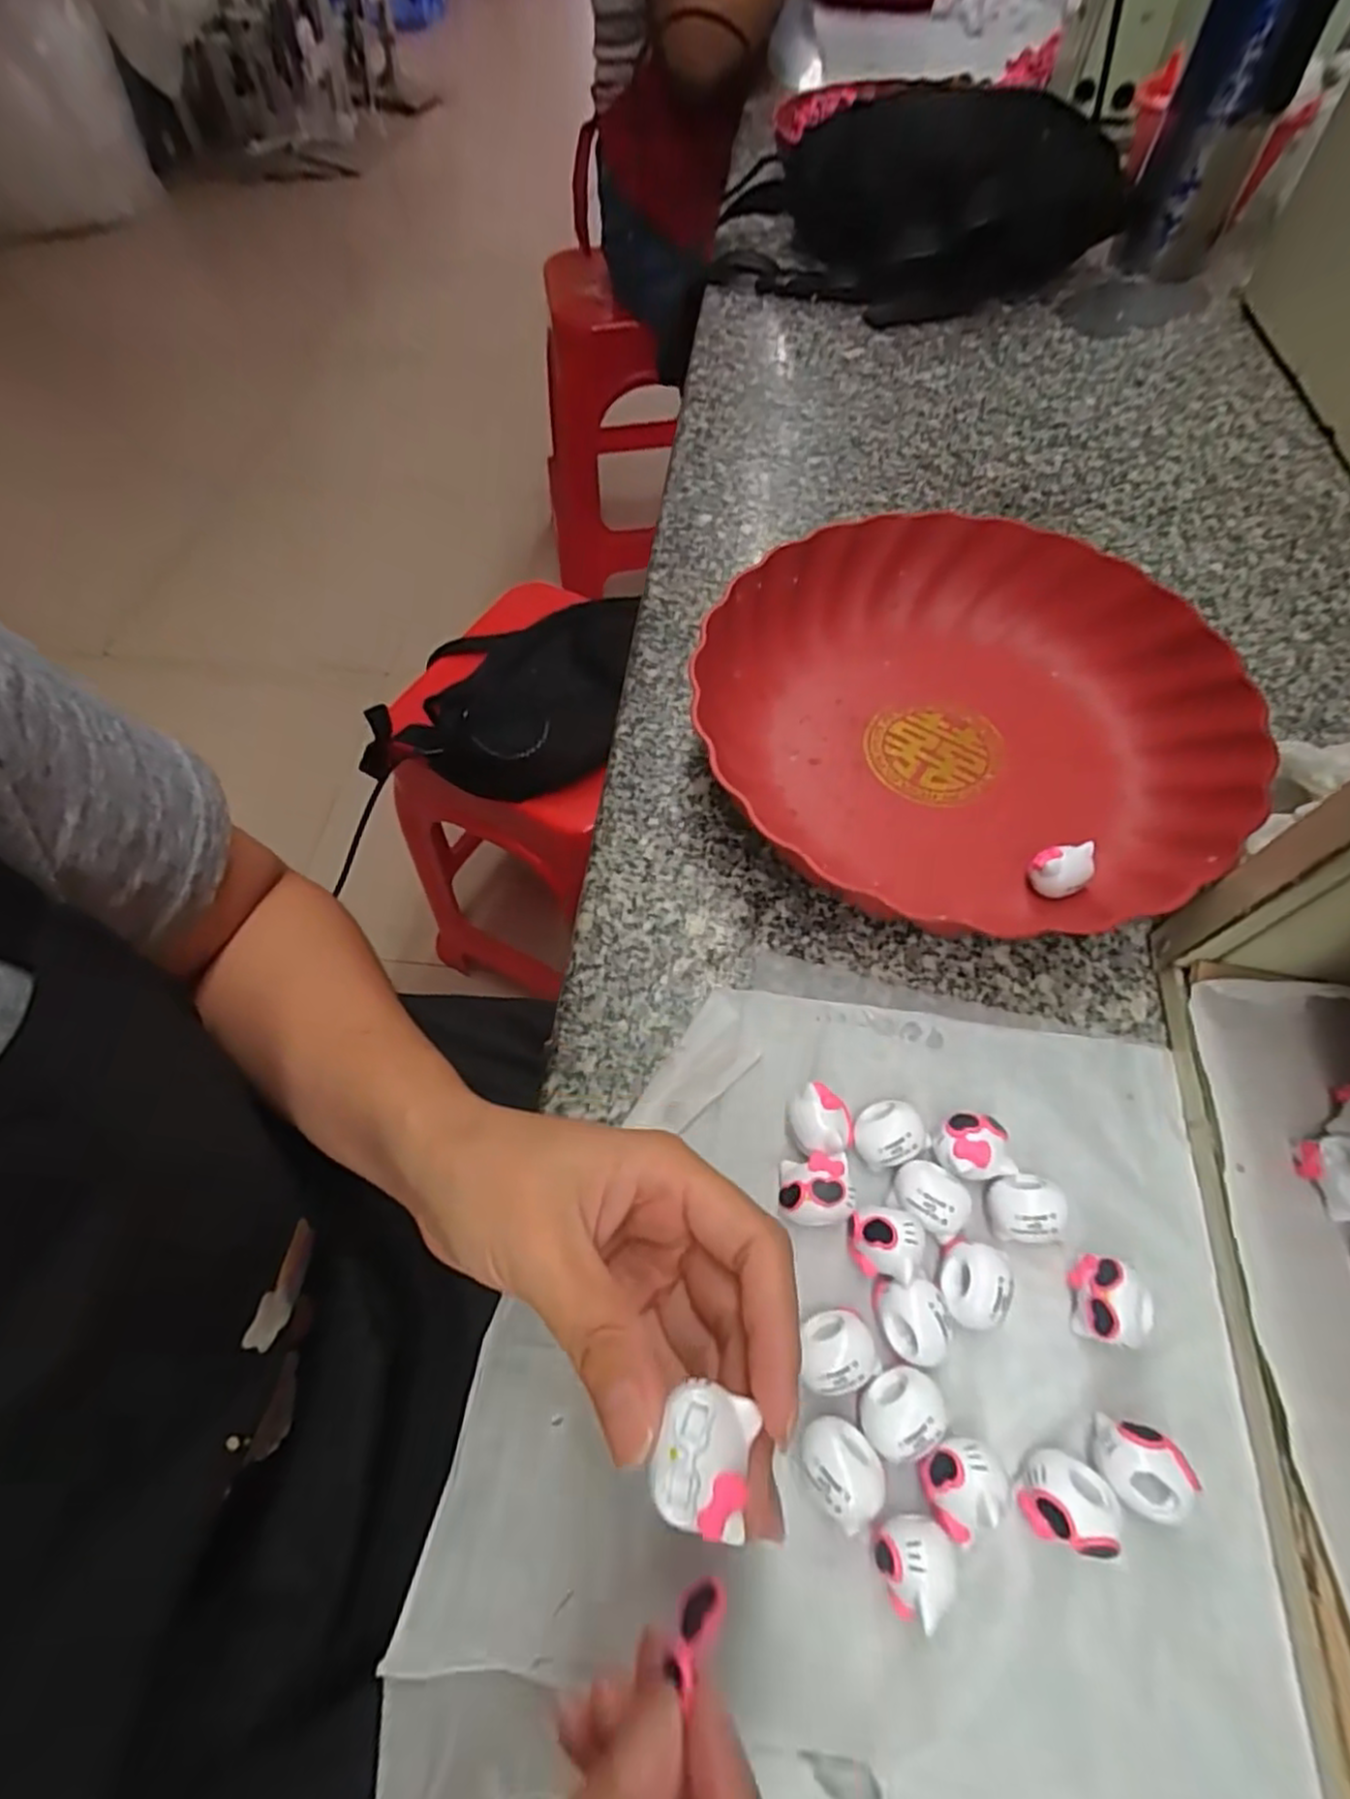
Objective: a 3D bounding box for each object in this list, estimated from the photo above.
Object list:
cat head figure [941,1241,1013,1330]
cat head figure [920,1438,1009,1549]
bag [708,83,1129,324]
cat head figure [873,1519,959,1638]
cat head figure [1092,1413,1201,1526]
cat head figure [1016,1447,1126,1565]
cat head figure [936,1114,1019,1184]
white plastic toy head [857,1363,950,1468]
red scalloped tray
[{"bbox_3d":[0.097,0.126,0.232,0.019,0.020,0.023,14,62,8],"label":"cat head figure"},{"bbox_3d":[0.082,0.168,0.205,0.019,0.021,0.023,41,68,20],"label":"cat head figure"},{"bbox_3d":[0.181,-0.537,0.549,0.300,0.126,0.167,13,61,7],"label":"bag"},{"bbox_3d":[0.065,0.183,0.196,0.019,0.019,0.021,3,61,2],"label":"cat head figure"},{"bbox_3d":[0.136,0.167,0.208,0.023,0.019,0.021,0,61,0],"label":"cat head figure"},{"bbox_3d":[0.113,0.173,0.205,0.025,0.017,0.022,14,62,8],"label":"cat head figure"},{"bbox_3d":[0.105,0.088,0.252,0.025,0.020,0.021,1,61,1],"label":"cat head figure"},{"bbox_3d":[0.069,0.156,0.215,0.023,0.017,0.021,0,61,0],"label":"white plastic toy head"},{"bbox_3d":[0.135,-0.094,0.342,0.236,0.049,0.219,9,61,5],"label":"red scalloped tray"}]

